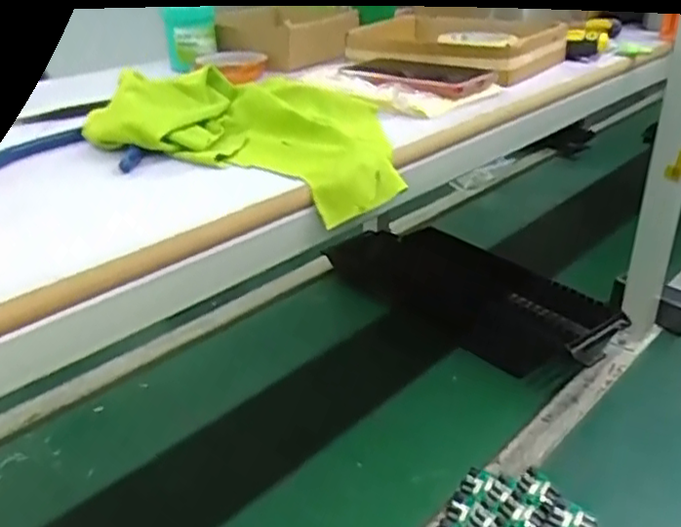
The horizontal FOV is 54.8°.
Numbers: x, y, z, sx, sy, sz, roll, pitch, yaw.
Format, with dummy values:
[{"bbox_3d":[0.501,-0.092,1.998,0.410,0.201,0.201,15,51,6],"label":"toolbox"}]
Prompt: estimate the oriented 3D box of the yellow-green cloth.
[{"bbox_3d":[-0.065,-0.107,0.522,0.222,0.071,0.182,2,27,9],"label":"yellow-green cloth"}]

